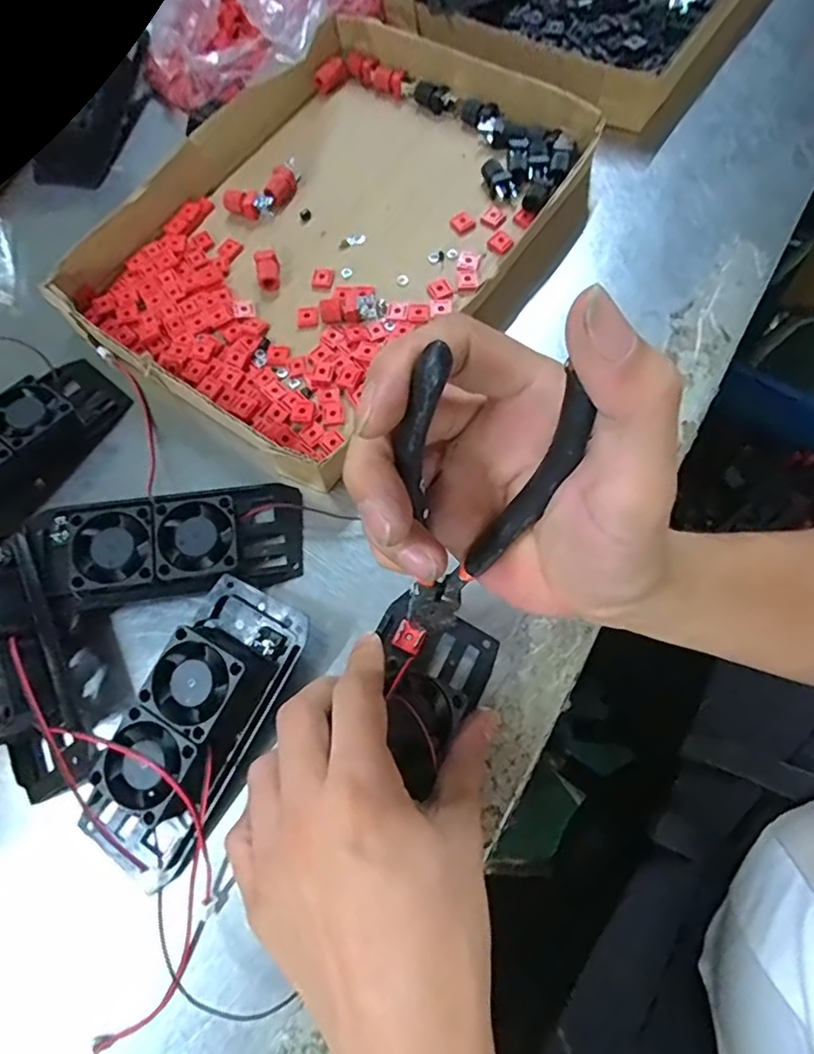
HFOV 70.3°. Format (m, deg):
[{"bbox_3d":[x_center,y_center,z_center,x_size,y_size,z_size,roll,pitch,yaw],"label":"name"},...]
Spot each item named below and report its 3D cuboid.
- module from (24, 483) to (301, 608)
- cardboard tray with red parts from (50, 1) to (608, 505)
[{"bbox_3d":[-0.127,0.008,0.306,0.137,0.032,0.056,-10,70,1],"label":"module"},{"bbox_3d":[-0.043,-0.201,0.383,0.260,0.034,0.318,34,76,15],"label":"cardboard tray with red parts"}]

